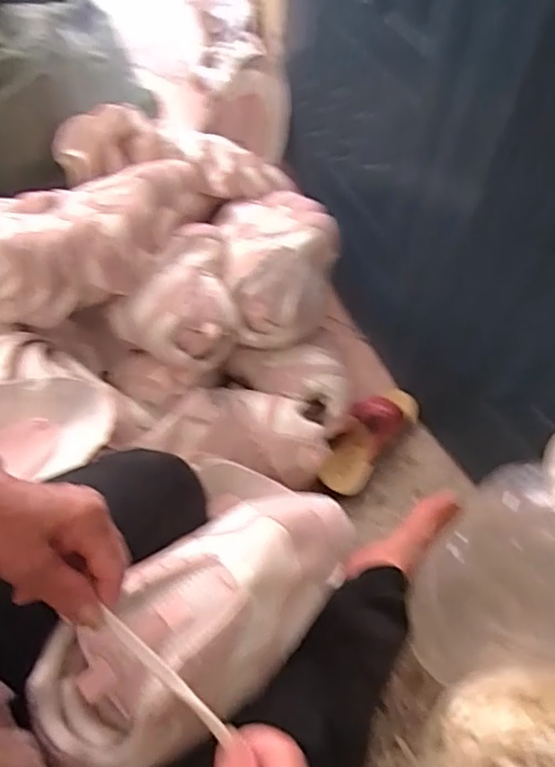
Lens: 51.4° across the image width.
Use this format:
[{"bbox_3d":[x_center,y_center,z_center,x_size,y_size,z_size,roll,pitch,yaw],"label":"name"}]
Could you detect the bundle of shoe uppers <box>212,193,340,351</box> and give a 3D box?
[{"bbox_3d":[0.001,-0.203,0.944,0.180,0.125,0.281,-7,54,-7],"label":"bundle of shoe uppers"}]

